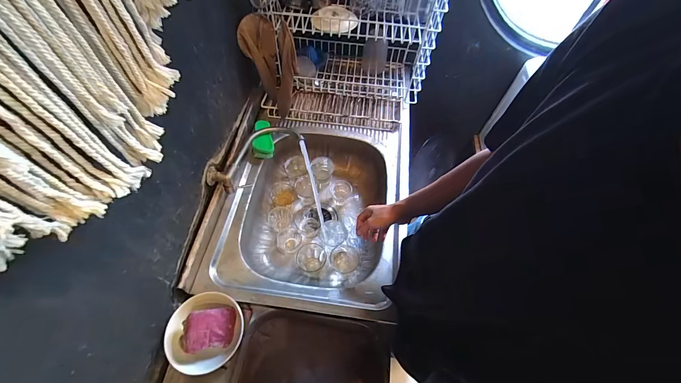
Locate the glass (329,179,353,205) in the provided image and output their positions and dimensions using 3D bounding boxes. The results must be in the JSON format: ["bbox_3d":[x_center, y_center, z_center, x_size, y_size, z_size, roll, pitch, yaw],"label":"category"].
[{"bbox_3d":[0.000,0.009,0.938,0.069,0.077,0.064,3,60,-1],"label":"glass"}]

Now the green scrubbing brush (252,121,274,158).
[{"bbox_3d":[-0.227,-0.157,0.862,0.056,0.028,0.114,-5,79,-5],"label":"green scrubbing brush"}]

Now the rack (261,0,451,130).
[{"bbox_3d":[0.031,-0.481,0.843,0.478,0.462,0.354,6,60,1],"label":"rack"}]

